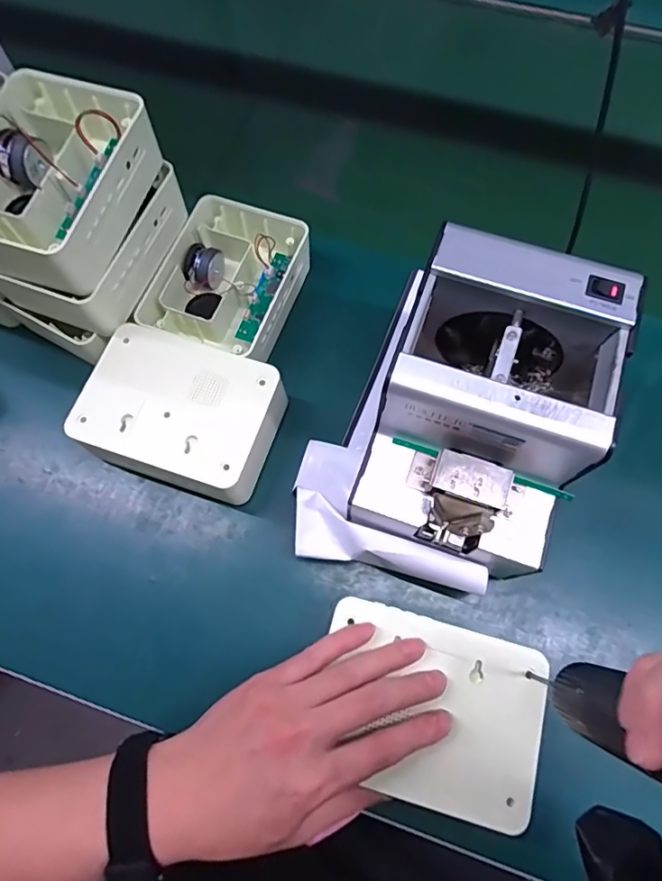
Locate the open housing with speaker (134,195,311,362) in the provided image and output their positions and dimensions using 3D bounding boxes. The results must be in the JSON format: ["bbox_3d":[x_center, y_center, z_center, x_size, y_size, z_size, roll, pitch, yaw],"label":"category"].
[{"bbox_3d":[-0.088,-0.138,0.448,0.104,0.054,0.136,19,71,7],"label":"open housing with speaker"}]

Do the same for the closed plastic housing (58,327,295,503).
[{"bbox_3d":[-0.117,-0.019,0.404,0.140,0.058,0.109,19,72,7],"label":"closed plastic housing"}]

